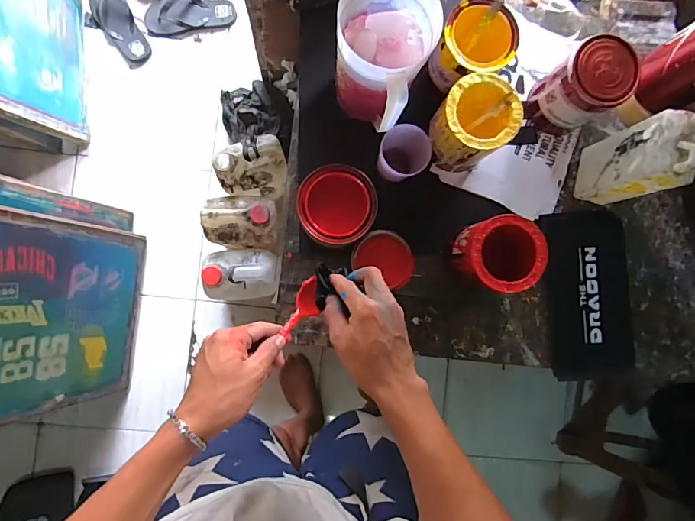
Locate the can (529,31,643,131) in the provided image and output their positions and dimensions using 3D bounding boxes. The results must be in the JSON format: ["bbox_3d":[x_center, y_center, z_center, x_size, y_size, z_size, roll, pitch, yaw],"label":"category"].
[{"bbox_3d":[0.377,-0.279,0.714,0.102,0.146,0.102,0,87,-5],"label":"can"}]

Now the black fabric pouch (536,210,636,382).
[{"bbox_3d":[0.429,0.061,0.766,0.152,0.018,0.290,-5,87,-5],"label":"black fabric pouch"}]

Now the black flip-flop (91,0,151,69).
[{"bbox_3d":[-0.696,-0.720,1.336,0.106,0.046,0.260,-26,89,-6],"label":"black flip-flop"}]

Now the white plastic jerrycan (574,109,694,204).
[{"bbox_3d":[0.448,-0.152,0.673,0.060,0.220,0.094,13,86,-4],"label":"white plastic jerrycan"}]

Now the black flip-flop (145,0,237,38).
[{"bbox_3d":[-0.491,-0.772,1.354,0.268,0.041,0.107,-15,88,-5],"label":"black flip-flop"}]

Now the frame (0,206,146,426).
[{"bbox_3d":[-0.699,0.133,1.033,0.030,0.564,0.456,6,87,13],"label":"frame"}]

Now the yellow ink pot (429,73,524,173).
[{"bbox_3d":[0.189,-0.208,0.693,0.107,0.150,0.106,0,87,-5],"label":"yellow ink pot"}]

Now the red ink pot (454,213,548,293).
[{"bbox_3d":[0.226,-0.006,0.691,0.107,0.149,0.106,0,87,-5],"label":"red ink pot"}]

